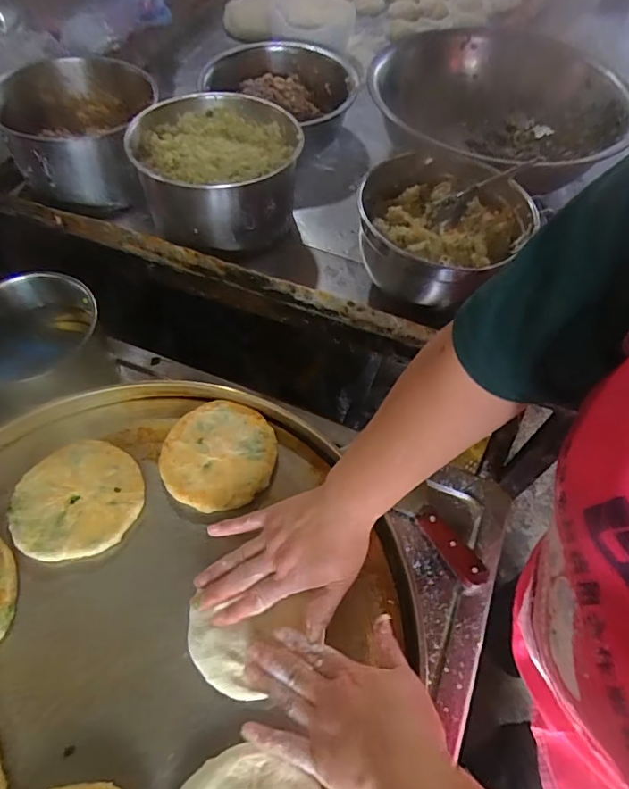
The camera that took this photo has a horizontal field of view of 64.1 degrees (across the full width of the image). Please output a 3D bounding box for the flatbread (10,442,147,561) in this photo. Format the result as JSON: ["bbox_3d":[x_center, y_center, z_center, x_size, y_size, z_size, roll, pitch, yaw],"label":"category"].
[{"bbox_3d":[-0.242,0.105,0.516,0.125,0.018,0.118,1,57,-2],"label":"flatbread"}]

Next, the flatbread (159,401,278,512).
[{"bbox_3d":[-0.105,0.065,0.550,0.119,0.014,0.121,1,57,-2],"label":"flatbread"}]

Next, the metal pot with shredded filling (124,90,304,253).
[{"bbox_3d":[-0.126,-0.290,0.672,0.200,0.122,0.204,1,57,-2],"label":"metal pot with shredded filling"}]

